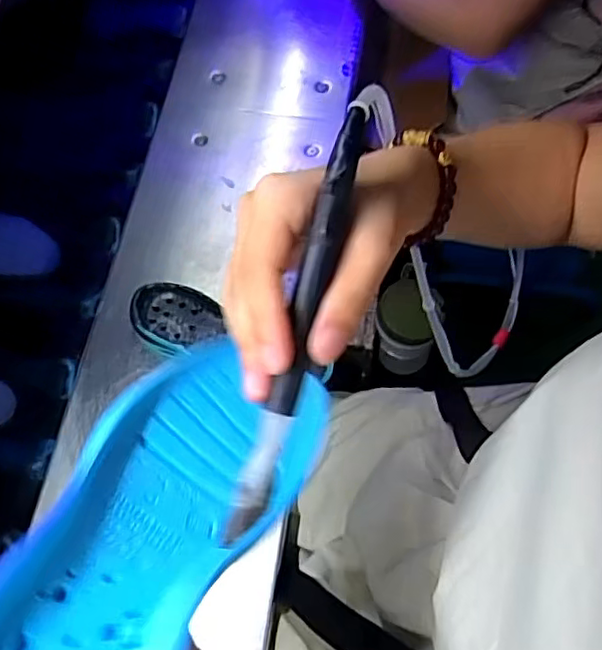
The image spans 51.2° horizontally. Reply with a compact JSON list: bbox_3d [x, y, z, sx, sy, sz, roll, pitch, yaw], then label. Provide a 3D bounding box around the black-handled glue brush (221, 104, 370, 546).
[{"bbox_3d":[0.001,-0.005,0.246,0.011,0.017,0.173,15,85,8],"label":"black-handled glue brush"}]

